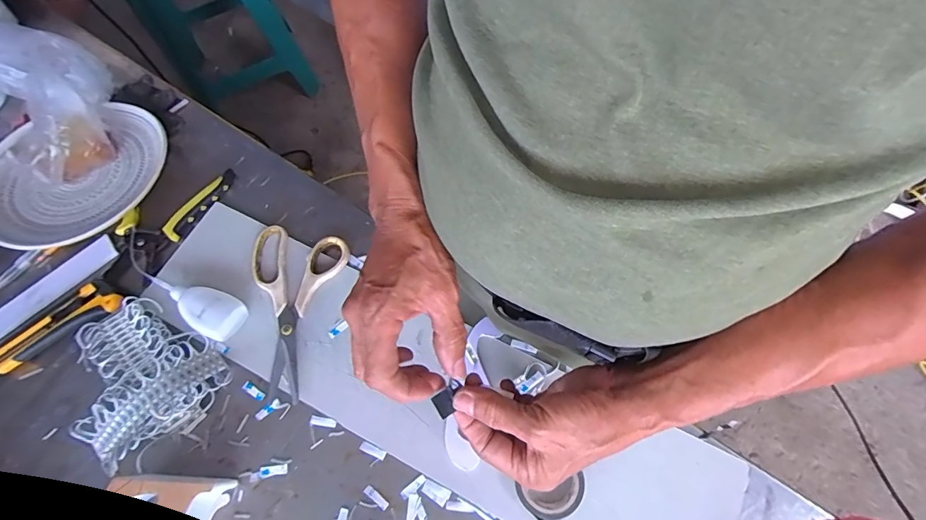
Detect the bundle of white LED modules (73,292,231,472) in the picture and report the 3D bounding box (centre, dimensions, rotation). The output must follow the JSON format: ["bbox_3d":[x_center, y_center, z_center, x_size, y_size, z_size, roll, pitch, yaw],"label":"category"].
[{"bbox_3d":[-0.323,0.113,0.436,0.154,0.032,0.127,33,74,15],"label":"bundle of white LED modules"}]

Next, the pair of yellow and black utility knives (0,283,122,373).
[{"bbox_3d":[-0.427,0.070,0.468,0.139,0.018,0.039,-30,70,-9],"label":"pair of yellow and black utility knives"}]

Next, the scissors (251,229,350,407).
[{"bbox_3d":[-0.191,0.048,0.467,0.102,0.014,0.167,12,69,8],"label":"scissors"}]

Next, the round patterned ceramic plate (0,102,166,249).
[{"bbox_3d":[-0.450,-0.095,0.521,0.191,0.042,0.181,-1,68,3],"label":"round patterned ceramic plate"}]

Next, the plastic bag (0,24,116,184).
[{"bbox_3d":[-0.478,-0.184,0.518,0.170,0.083,0.143,36,73,15],"label":"plastic bag"}]

